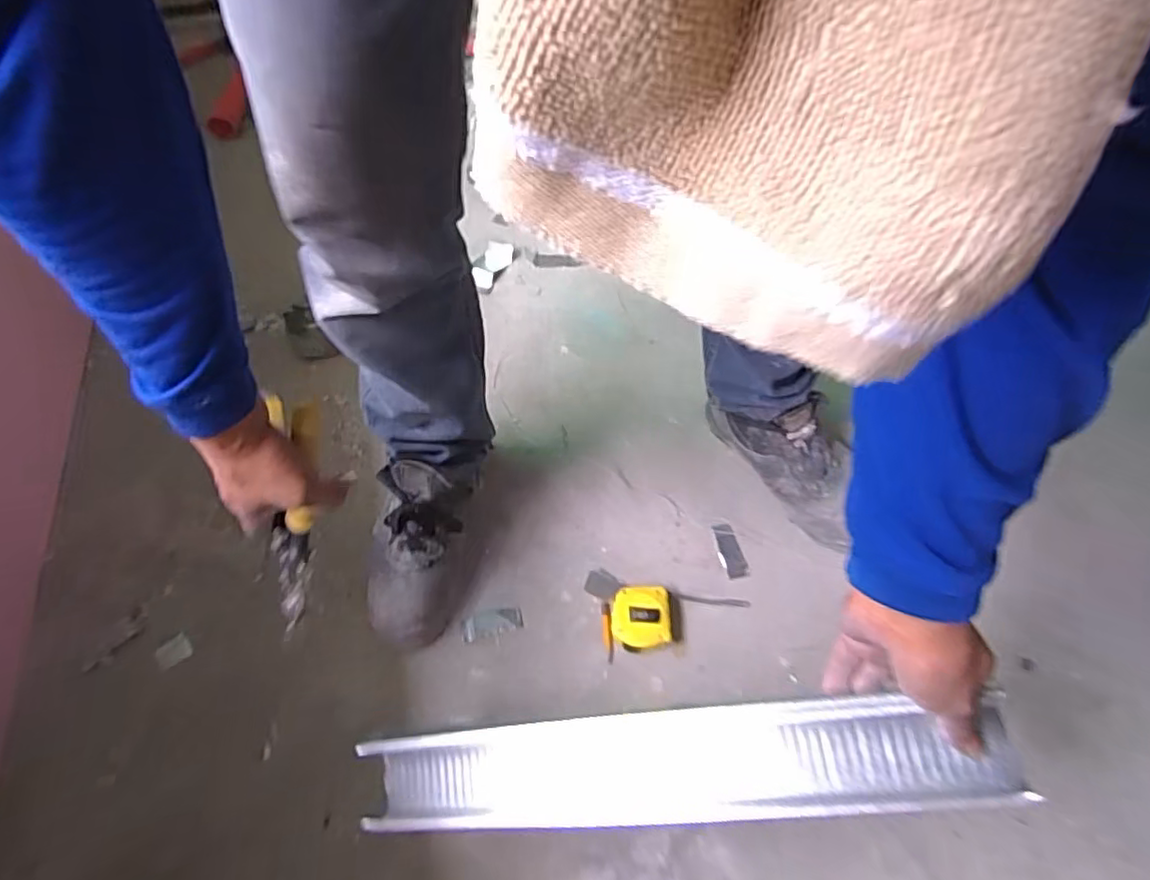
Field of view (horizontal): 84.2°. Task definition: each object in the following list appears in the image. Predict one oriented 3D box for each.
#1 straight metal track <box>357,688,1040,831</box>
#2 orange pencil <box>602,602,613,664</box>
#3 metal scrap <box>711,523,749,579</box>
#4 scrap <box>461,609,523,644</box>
[{"bbox_3d":[0.062,0.241,0.474,0.469,0.061,0.075,-13,54,18],"label":"straight metal track"},{"bbox_3d":[0.037,0.221,0.732,0.011,0.007,0.069,-3,55,-1],"label":"orange pencil"},{"bbox_3d":[0.191,0.139,0.794,0.030,0.004,0.072,-12,58,-4],"label":"metal scrap"},{"bbox_3d":[-0.098,0.214,0.739,0.070,0.004,0.028,-14,56,-9],"label":"scrap"}]

